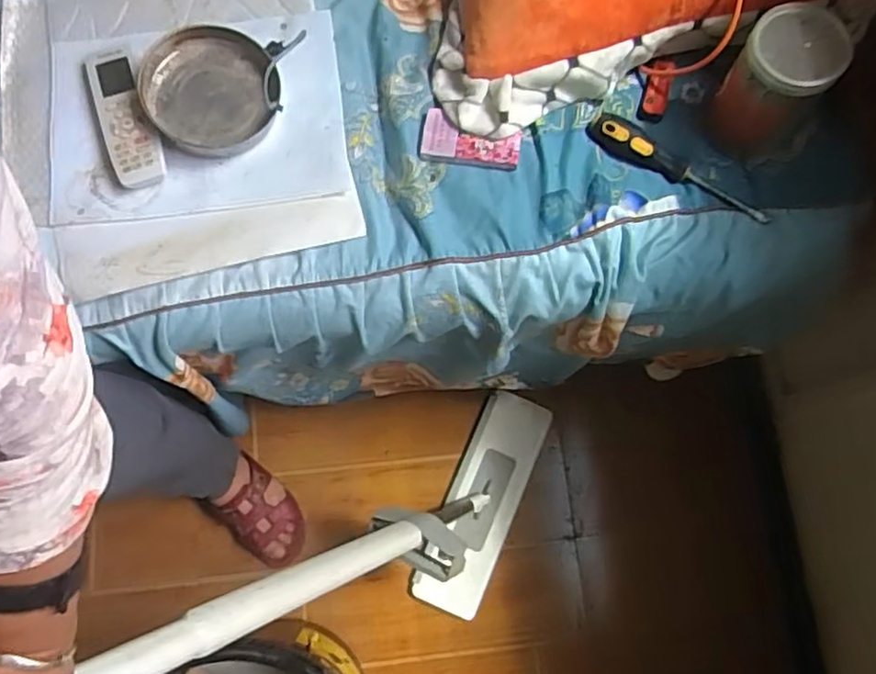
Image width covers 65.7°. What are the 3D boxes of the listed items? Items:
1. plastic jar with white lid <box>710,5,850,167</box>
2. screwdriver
[{"bbox_3d":[0.332,-0.240,0.652,0.099,0.128,0.090,0,76,-2],"label":"plastic jar with white lid"},{"bbox_3d":[0.244,-0.168,0.690,0.202,0.024,0.038,34,77,7],"label":"screwdriver"}]

